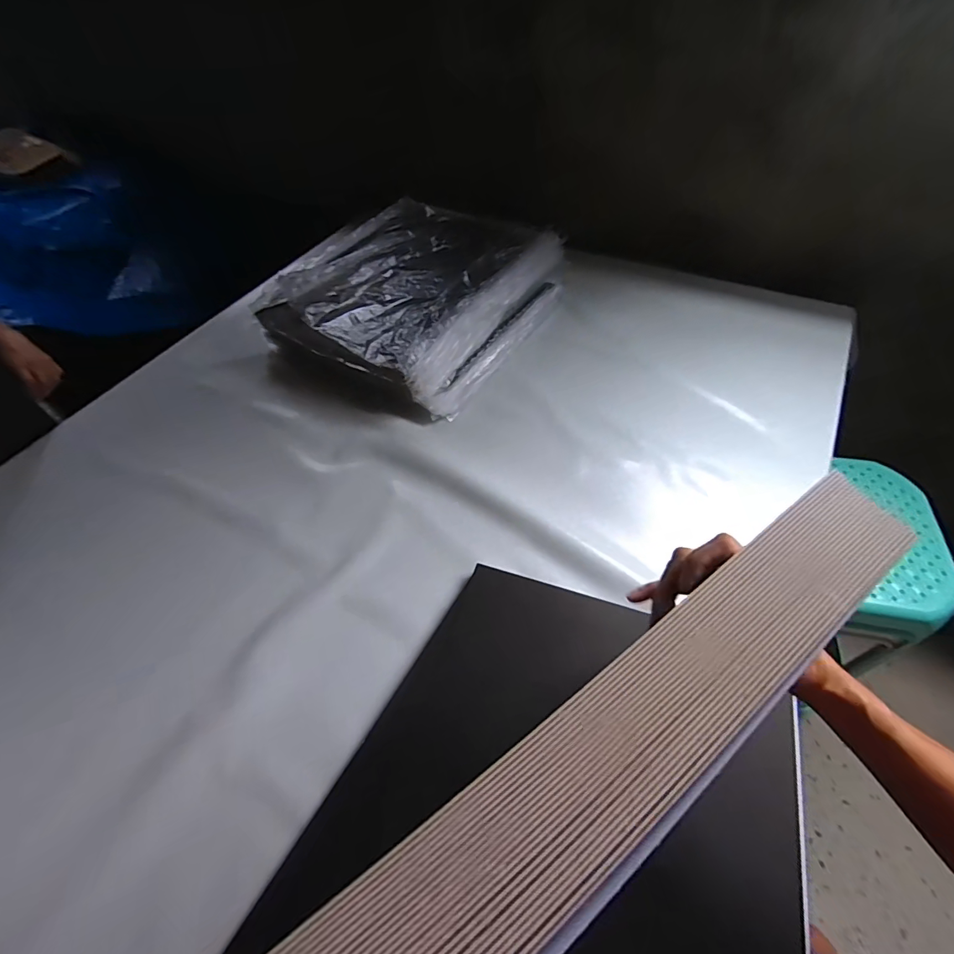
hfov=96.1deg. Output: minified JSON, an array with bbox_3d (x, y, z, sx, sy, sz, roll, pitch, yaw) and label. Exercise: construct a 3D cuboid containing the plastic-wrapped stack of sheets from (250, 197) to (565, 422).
[{"bbox_3d":[-0.115,-0.387,0.907,0.481,0.112,0.528,28,62,22],"label":"plastic-wrapped stack of sheets"}]

